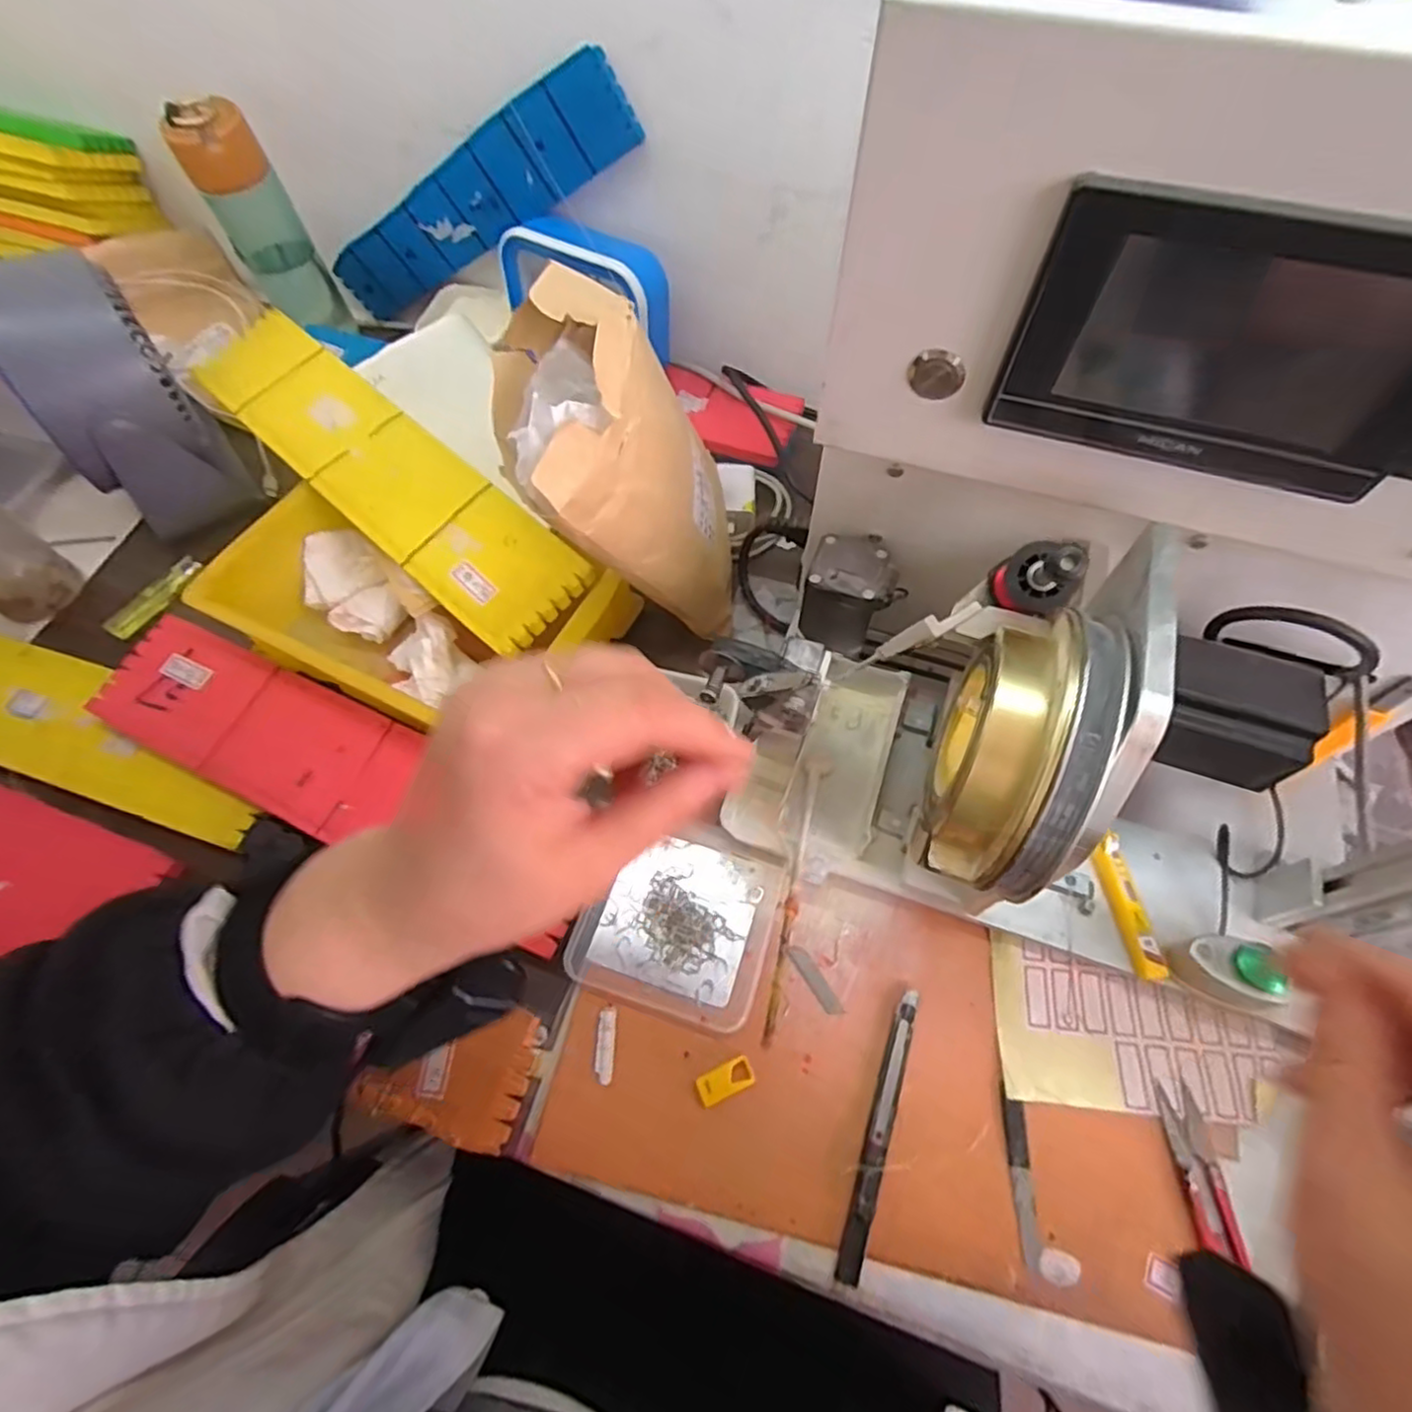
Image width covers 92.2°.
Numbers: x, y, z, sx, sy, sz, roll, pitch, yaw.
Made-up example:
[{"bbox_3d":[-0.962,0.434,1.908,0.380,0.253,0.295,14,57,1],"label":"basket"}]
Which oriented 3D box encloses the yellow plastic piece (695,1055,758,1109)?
[{"bbox_3d":[0.010,0.194,0.352,0.031,0.004,0.015,-16,70,-21],"label":"yellow plastic piece"}]

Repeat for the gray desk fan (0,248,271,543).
[{"bbox_3d":[-0.436,-0.227,0.502,0.098,0.167,0.103,-40,68,-19],"label":"gray desk fan"}]

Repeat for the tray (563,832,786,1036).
[{"bbox_3d":[-0.016,0.125,0.397,0.105,0.011,0.099,17,63,9],"label":"tray"}]

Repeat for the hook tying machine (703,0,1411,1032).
[{"bbox_3d":[0.191,-0.025,0.283,0.355,0.338,0.211,14,63,8],"label":"hook tying machine"}]

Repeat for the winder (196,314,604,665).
[{"bbox_3d":[-0.228,-0.167,0.471,0.358,0.024,0.080,39,74,16],"label":"winder"}]

